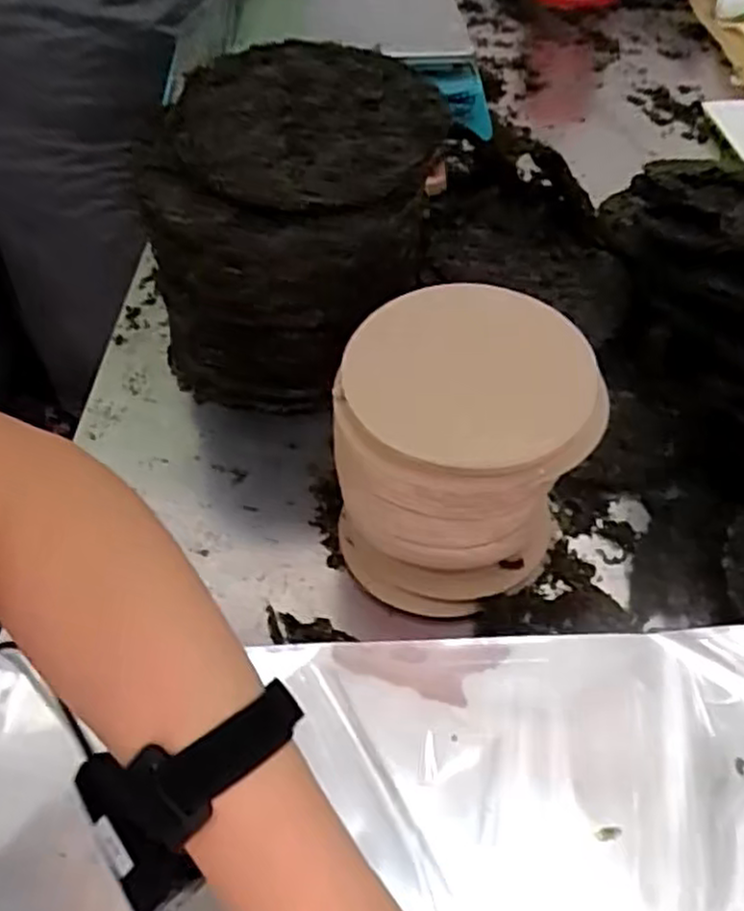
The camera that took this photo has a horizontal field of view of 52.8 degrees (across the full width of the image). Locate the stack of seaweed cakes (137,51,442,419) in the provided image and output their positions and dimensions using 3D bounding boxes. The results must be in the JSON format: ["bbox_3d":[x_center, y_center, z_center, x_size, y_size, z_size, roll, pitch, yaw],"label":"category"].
[{"bbox_3d":[-0.058,-0.169,0.603,0.200,0.216,0.226,14,50,12],"label":"stack of seaweed cakes"}]

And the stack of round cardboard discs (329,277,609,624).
[{"bbox_3d":[0.055,0.007,0.478,0.149,0.167,0.143,3,48,2],"label":"stack of round cardboard discs"}]

